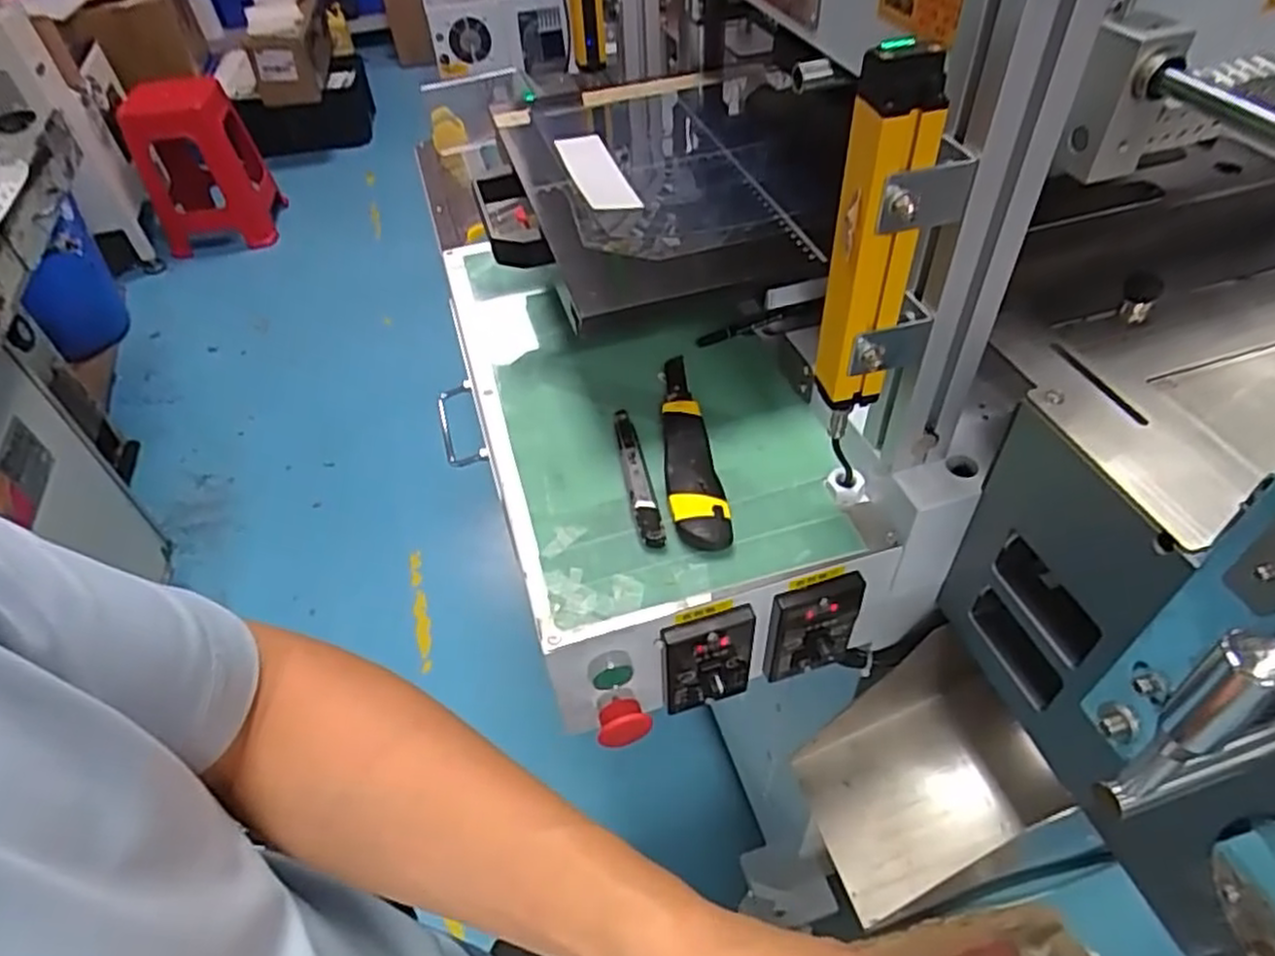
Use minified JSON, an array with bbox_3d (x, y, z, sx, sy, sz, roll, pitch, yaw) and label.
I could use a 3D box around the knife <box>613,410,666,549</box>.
[{"bbox_3d":[-0.002,-0.005,0.545,0.016,0.015,0.138,-11,49,-5],"label":"knife"}]

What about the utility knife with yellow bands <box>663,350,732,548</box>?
[{"bbox_3d":[0.034,-0.029,0.558,0.037,0.022,0.196,-8,49,-2],"label":"utility knife with yellow bands"}]

